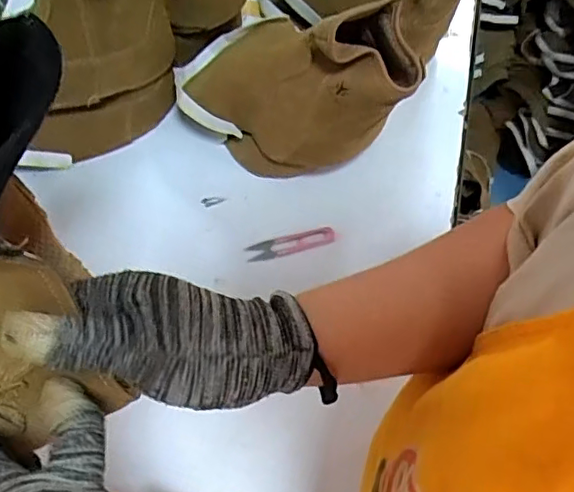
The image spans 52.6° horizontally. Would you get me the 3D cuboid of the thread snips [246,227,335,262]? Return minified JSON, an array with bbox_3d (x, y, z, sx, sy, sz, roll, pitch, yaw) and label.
[{"bbox_3d":[0.004,-0.002,0.663,0.099,0.011,0.023,-13,64,-5],"label":"thread snips"}]

